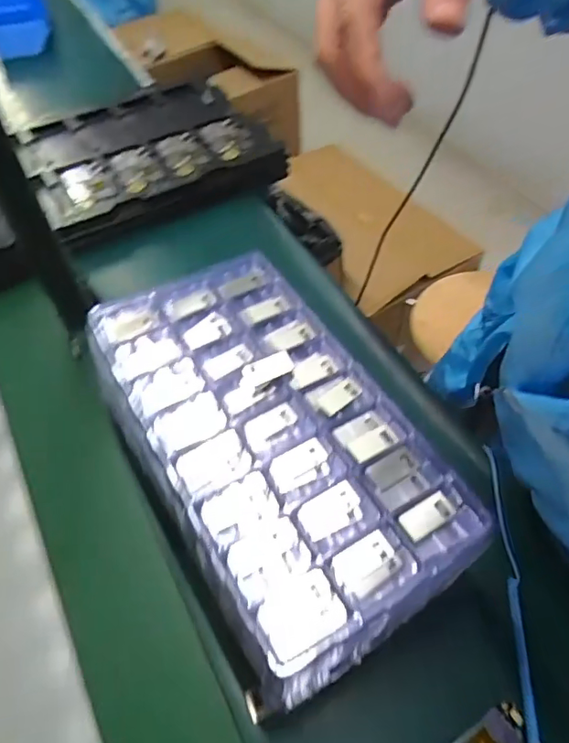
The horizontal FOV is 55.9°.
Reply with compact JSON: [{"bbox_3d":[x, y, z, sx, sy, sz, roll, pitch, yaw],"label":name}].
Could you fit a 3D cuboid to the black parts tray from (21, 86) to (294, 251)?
[{"bbox_3d":[-0.260,-0.377,0.931,0.431,0.049,0.339,-28,57,-16],"label":"black parts tray"}]

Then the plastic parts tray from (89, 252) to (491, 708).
[{"bbox_3d":[-0.018,0.041,0.486,0.196,0.027,0.397,-28,57,-16],"label":"plastic parts tray"}]

